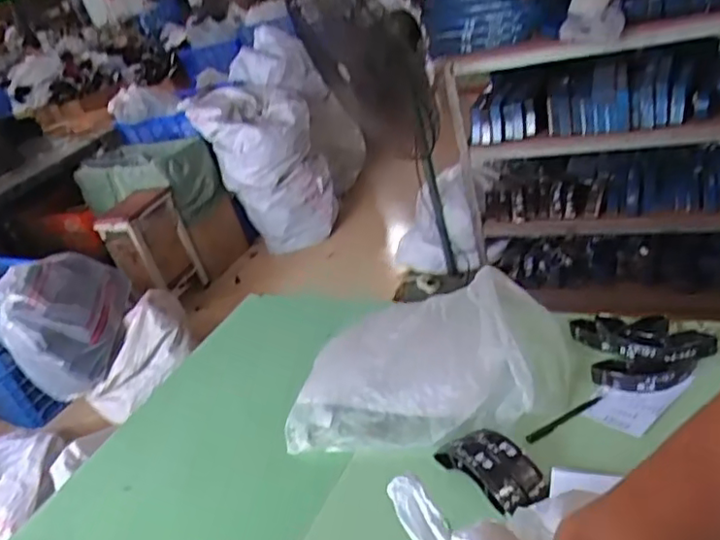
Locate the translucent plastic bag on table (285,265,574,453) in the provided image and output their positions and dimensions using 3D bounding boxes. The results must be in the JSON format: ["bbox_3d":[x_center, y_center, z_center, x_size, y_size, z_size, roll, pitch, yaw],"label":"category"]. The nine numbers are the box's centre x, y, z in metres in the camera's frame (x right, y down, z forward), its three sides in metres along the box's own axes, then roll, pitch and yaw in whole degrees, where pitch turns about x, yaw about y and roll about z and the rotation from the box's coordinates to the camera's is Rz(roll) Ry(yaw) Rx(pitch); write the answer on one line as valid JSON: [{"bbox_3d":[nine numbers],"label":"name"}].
[{"bbox_3d":[0.114,0.153,1.063,0.484,0.162,0.296,-5,33,4],"label":"translucent plastic bag on table"}]

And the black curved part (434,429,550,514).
[{"bbox_3d":[0.189,0.276,0.894,0.083,0.052,0.162,-27,38,-27],"label":"black curved part"}]

